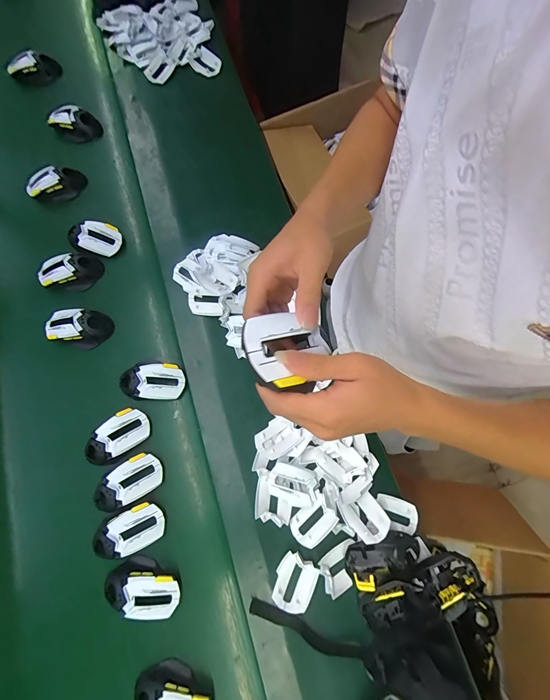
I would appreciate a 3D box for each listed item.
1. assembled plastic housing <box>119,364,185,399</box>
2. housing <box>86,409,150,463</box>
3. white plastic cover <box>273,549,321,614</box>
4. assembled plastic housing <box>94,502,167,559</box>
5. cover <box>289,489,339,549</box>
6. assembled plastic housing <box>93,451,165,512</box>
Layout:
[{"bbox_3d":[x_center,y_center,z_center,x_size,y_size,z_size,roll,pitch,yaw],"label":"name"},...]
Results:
[{"bbox_3d":[-0.223,0.054,0.581,0.113,0.037,0.070,4,76,2],"label":"assembled plastic housing"},{"bbox_3d":[-0.275,0.152,0.554,0.114,0.036,0.062,-37,78,-8],"label":"housing"},{"bbox_3d":[0.030,0.366,0.501,0.062,0.013,0.077,30,78,8],"label":"white plastic cover"},{"bbox_3d":[-0.235,0.292,0.513,0.107,0.030,0.063,-24,77,-5],"label":"assembled plastic housing"},{"bbox_3d":[0.063,0.280,0.521,0.052,0.020,0.079,43,80,10],"label":"cover"},{"bbox_3d":[-0.248,0.223,0.532,0.116,0.033,0.062,-33,78,-7],"label":"assembled plastic housing"}]

